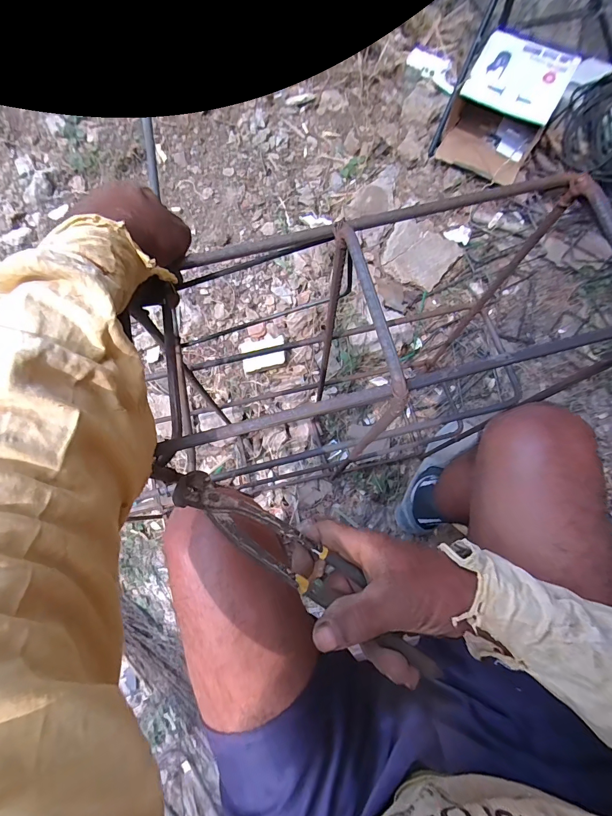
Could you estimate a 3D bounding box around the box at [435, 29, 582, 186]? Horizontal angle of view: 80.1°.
[{"bbox_3d":[0.488,-0.740,0.917,0.227,0.159,0.264,25,75,10],"label":"box"}]

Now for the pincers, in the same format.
[{"bbox_3d":[-0.002,0.115,0.271,0.216,0.045,0.032,34,78,3],"label":"pincers"}]

